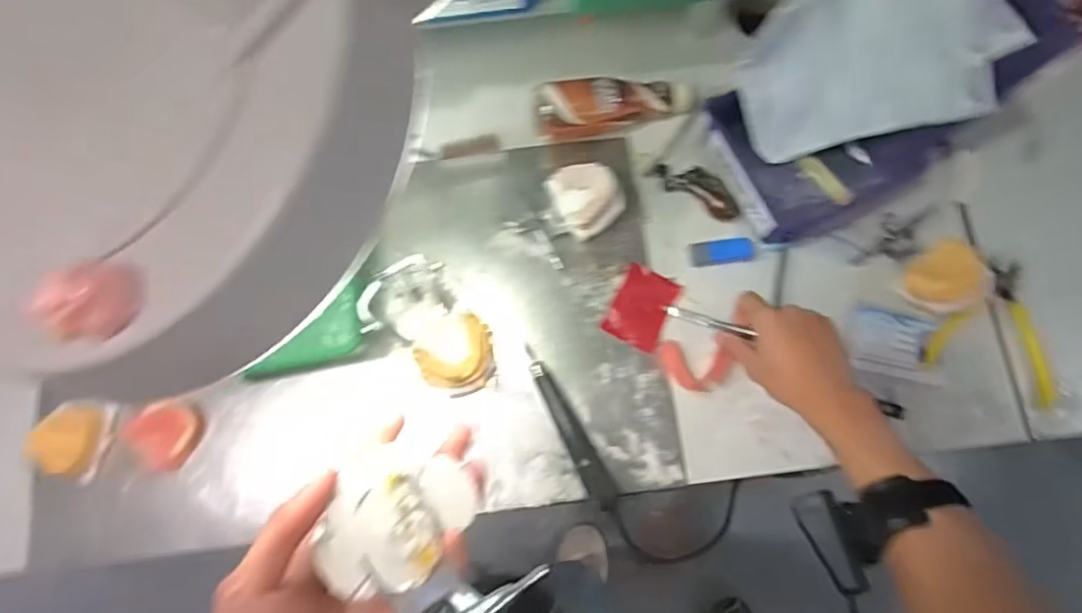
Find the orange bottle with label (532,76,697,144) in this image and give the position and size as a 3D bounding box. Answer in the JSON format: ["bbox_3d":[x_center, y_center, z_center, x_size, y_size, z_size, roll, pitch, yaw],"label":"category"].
[{"bbox_3d":[0.077,-0.202,0.624,0.167,0.051,0.052,-7,75,-2],"label":"orange bottle with label"}]

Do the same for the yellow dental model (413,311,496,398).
[{"bbox_3d":[-0.081,0.042,0.572,0.071,0.036,0.079,-14,76,-4],"label":"yellow dental model"}]

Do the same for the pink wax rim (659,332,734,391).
[{"bbox_3d":[0.149,0.055,0.583,0.064,0.015,0.050,-4,75,-1],"label":"pink wax rim"}]

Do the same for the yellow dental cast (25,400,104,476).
[{"bbox_3d":[-0.435,0.118,0.555,0.054,0.027,0.063,11,75,2],"label":"yellow dental cast"}]

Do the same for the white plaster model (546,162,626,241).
[{"bbox_3d":[0.045,-0.109,0.609,0.062,0.040,0.075,-27,77,-7],"label":"white plaster model"}]

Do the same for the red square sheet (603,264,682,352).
[{"bbox_3d":[0.101,0.001,0.606,0.055,0.006,0.075,26,77,6],"label":"red square sheet"}]

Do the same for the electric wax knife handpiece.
[{"bbox_3d":[0.027,0.110,0.566,0.025,0.025,0.159,-25,77,-7],"label":"electric wax knife handpiece"}]

